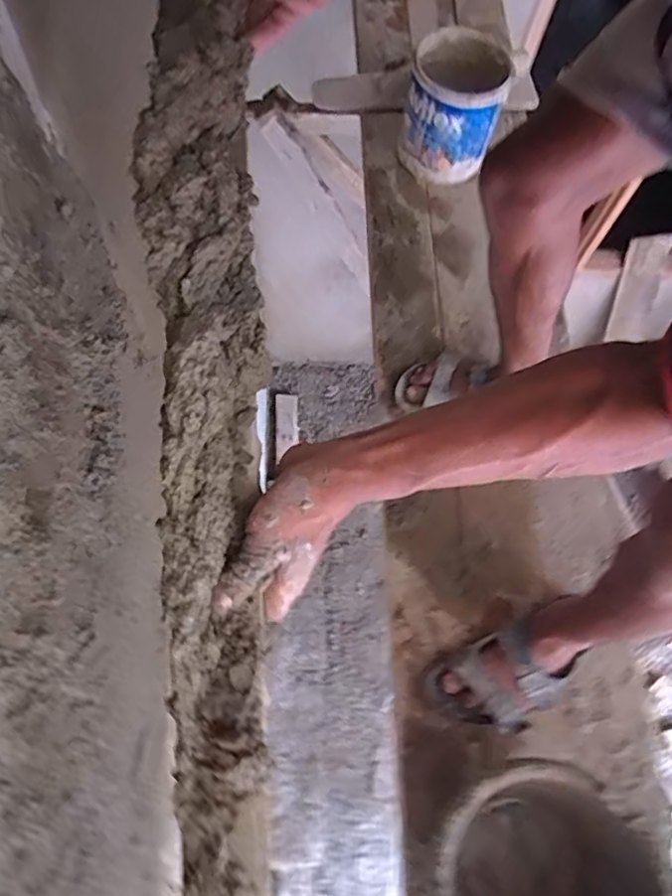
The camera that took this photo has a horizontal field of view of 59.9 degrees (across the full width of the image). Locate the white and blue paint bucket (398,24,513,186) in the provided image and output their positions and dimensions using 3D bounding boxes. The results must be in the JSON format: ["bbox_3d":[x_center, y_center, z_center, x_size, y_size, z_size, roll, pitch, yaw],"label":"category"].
[{"bbox_3d":[0.218,-0.641,1.114,0.168,0.202,0.157,1,67,-3],"label":"white and blue paint bucket"}]

